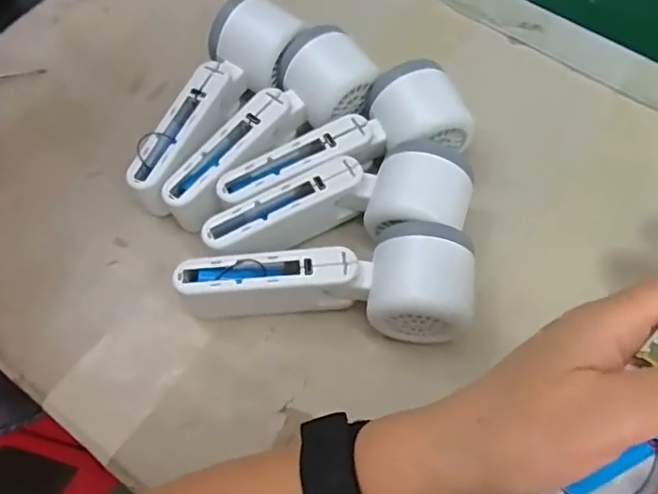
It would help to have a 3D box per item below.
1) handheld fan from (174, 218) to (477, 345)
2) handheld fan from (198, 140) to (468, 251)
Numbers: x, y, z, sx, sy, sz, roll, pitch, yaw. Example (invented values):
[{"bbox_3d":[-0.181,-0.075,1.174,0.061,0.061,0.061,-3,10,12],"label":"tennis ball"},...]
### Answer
[{"bbox_3d":[0.000,0.019,0.355,0.162,0.055,0.058,3,63,2],"label":"handheld fan"},{"bbox_3d":[0.007,-0.024,0.374,0.162,0.053,0.061,-9,63,-4],"label":"handheld fan"}]

